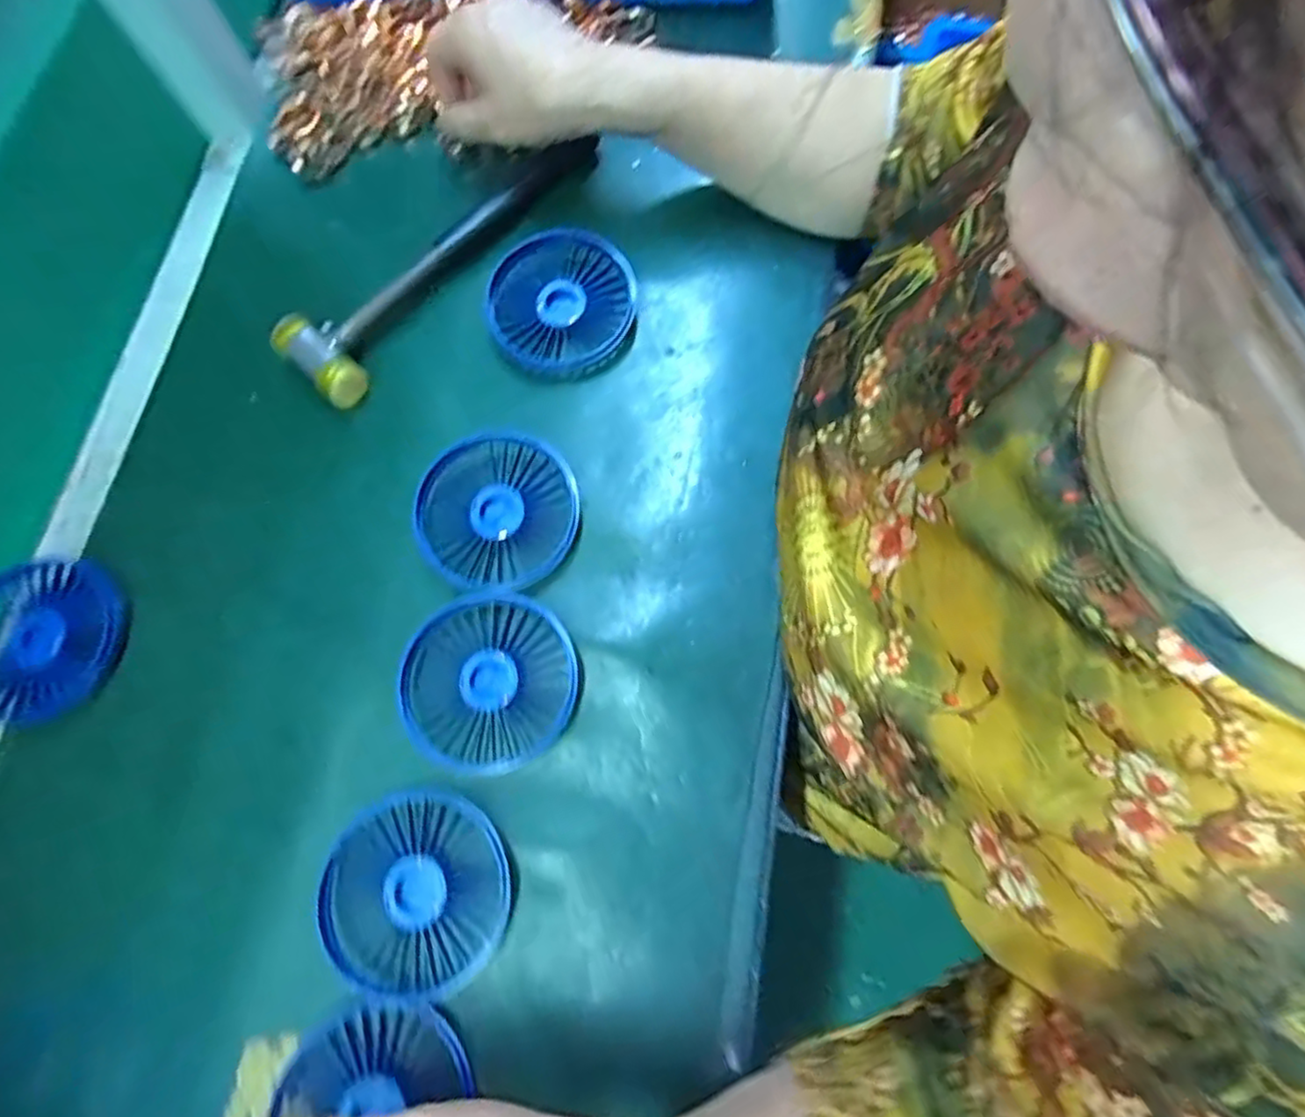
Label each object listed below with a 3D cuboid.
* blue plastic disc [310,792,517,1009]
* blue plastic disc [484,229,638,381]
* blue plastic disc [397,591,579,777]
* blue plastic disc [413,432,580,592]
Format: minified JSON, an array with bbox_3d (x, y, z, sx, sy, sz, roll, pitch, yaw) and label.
[{"bbox_3d":[-0.111,0.157,0.320,0.087,0.008,0.087,-1,72,4],"label":"blue plastic disc"},{"bbox_3d":[-0.055,-0.154,0.412,0.088,0.022,0.085,-1,72,4],"label":"blue plastic disc"},{"bbox_3d":[-0.083,0.062,0.346,0.086,0.009,0.084,-1,72,4],"label":"blue plastic disc"},{"bbox_3d":[-0.085,-0.026,0.372,0.084,0.016,0.086,-1,72,4],"label":"blue plastic disc"}]

